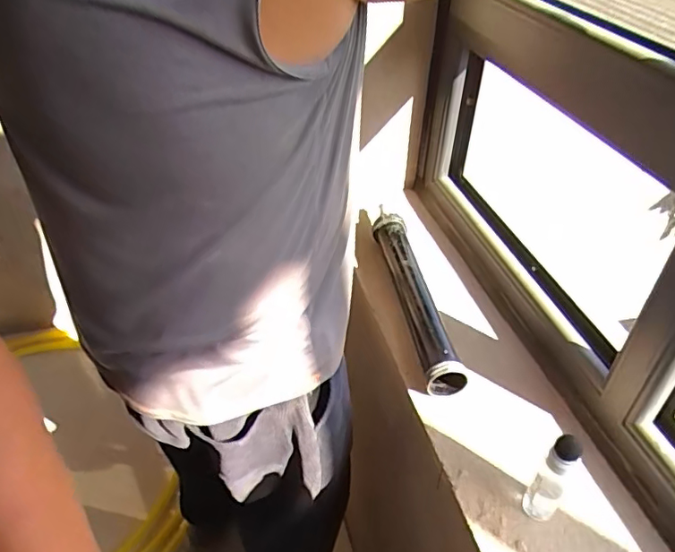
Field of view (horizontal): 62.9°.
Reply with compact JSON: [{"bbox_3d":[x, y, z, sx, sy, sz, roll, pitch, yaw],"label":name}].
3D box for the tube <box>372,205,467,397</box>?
[{"bbox_3d":[0.117,0.020,0.907,0.052,0.060,0.402,-4,40,-9],"label":"tube"}]

